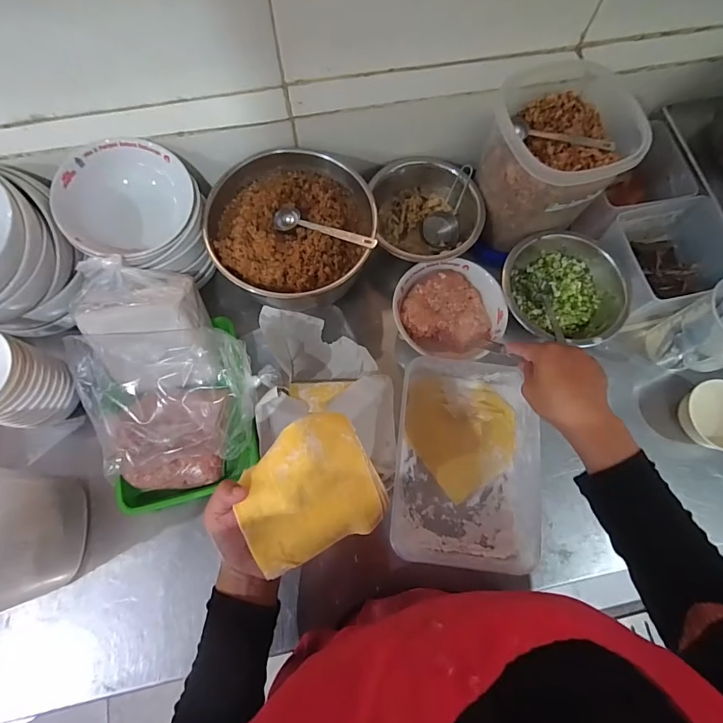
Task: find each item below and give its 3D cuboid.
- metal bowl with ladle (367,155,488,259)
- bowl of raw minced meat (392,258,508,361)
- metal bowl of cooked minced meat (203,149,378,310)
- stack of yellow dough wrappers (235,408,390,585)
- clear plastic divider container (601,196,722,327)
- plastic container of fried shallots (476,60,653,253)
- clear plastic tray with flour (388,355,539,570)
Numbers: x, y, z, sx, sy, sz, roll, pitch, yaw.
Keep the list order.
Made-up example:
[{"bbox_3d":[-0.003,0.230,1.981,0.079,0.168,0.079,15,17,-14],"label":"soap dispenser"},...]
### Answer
[{"bbox_3d":[0.096,-0.219,0.587,0.146,0.088,0.161,-13,74,-5],"label":"metal bowl with ladle"},{"bbox_3d":[0.118,-0.065,0.569,0.137,0.056,0.141,0,73,-1],"label":"bowl of raw minced meat"},{"bbox_3d":[-0.091,-0.181,0.541,0.202,0.073,0.209,-8,74,-4],"label":"metal bowl of cooked minced meat"},{"bbox_3d":[-0.051,0.117,0.377,0.126,0.022,0.113,-25,76,-8],"label":"stack of yellow dough wrappers"},{"bbox_3d":[0.423,-0.139,0.570,0.142,0.102,0.140,-18,75,-6],"label":"clear plastic divider container"},{"bbox_3d":[0.245,-0.281,0.549,0.170,0.140,0.176,-16,74,-6],"label":"plastic container of fried shallots"},{"bbox_3d":[0.128,0.121,0.513,0.164,0.056,0.240,4,73,0],"label":"clear plastic tray with flour"}]

